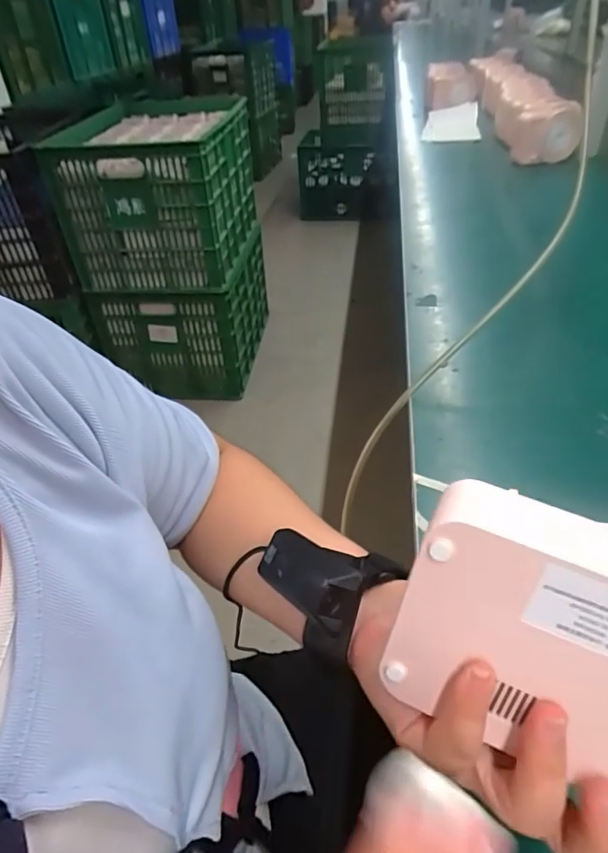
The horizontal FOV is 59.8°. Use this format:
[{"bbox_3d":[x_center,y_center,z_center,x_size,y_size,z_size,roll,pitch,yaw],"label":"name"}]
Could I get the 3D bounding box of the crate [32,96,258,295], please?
[{"bbox_3d":[-0.444,-0.769,1.735,0.500,0.407,0.659,-2,40,4],"label":"crate"}]

